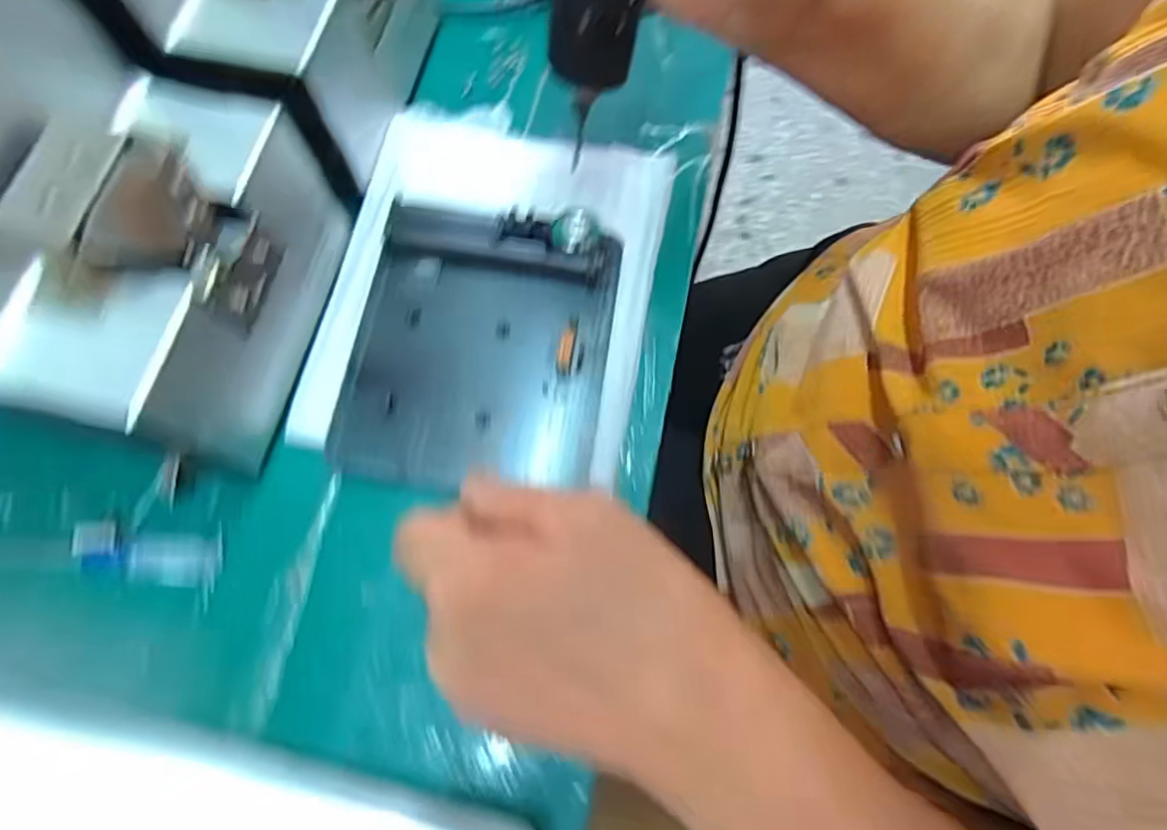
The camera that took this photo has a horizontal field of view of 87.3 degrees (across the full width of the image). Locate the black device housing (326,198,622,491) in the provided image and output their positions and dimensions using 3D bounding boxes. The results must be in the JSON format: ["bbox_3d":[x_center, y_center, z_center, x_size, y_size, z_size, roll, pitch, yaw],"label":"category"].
[{"bbox_3d":[-0.046,-0.035,0.269,0.110,0.017,0.131,8,73,2],"label":"black device housing"}]

